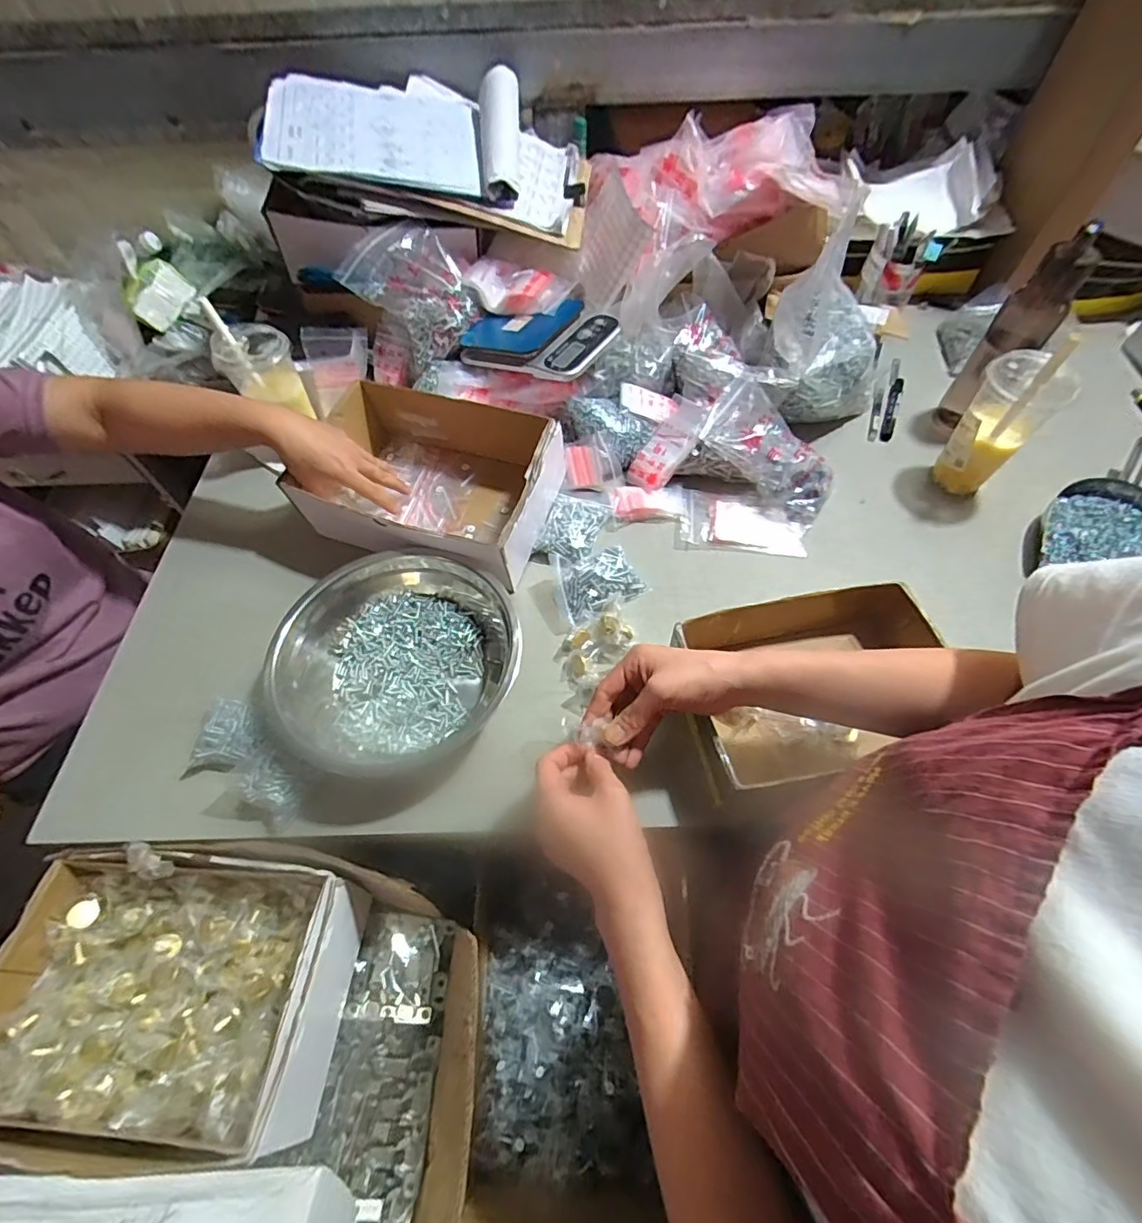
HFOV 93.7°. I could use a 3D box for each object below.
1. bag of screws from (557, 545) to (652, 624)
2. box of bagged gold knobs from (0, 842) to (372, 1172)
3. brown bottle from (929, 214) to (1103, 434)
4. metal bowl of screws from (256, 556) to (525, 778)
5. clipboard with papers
[{"bbox_3d":[0.034,-0.041,0.641,0.100,0.033,0.073,-19,60,-9],"label":"bag of screws"},{"bbox_3d":[-0.367,0.347,0.493,0.295,0.107,0.205,1,59,3],"label":"box of bagged gold knobs"},{"bbox_3d":[0.581,-0.356,0.702,0.066,0.245,0.066,33,65,20],"label":"brown bottle"},{"bbox_3d":[-0.184,0.050,0.572,0.257,0.078,0.223,-36,64,-18],"label":"metal bowl of screws"},{"bbox_3d":[-0.184,-0.667,0.733,0.433,0.066,0.268,7,65,-12],"label":"clipboard with papers"}]

